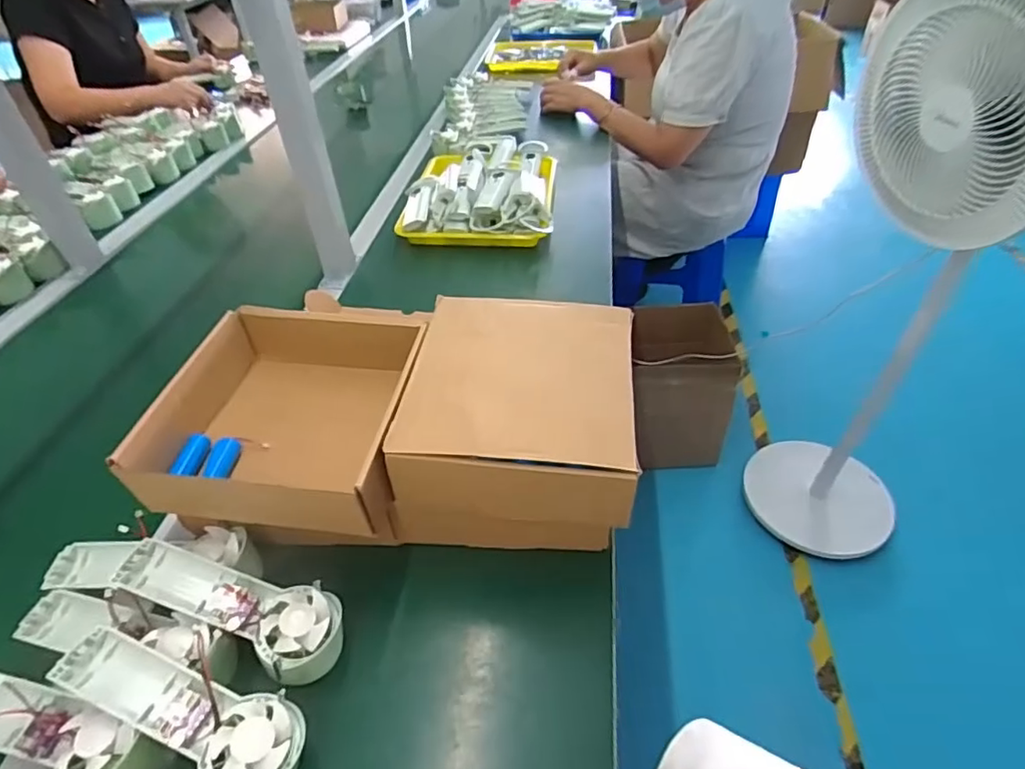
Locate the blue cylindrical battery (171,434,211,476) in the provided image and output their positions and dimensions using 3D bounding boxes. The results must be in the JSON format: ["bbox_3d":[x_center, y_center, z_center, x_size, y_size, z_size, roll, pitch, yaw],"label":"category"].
[{"bbox_3d":[-0.281,0.063,0.504,0.016,0.014,0.055,-2,43,2],"label":"blue cylindrical battery"}]

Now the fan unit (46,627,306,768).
[{"bbox_3d":[-0.222,0.230,0.395,0.169,0.067,0.065,12,45,17],"label":"fan unit"}]

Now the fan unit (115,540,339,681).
[{"bbox_3d":[-0.215,0.172,0.445,0.174,0.040,0.064,22,47,3],"label":"fan unit"}]

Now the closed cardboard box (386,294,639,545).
[{"bbox_3d":[0.008,0.040,0.540,0.188,0.153,0.195,3,43,7],"label":"closed cardboard box"}]

